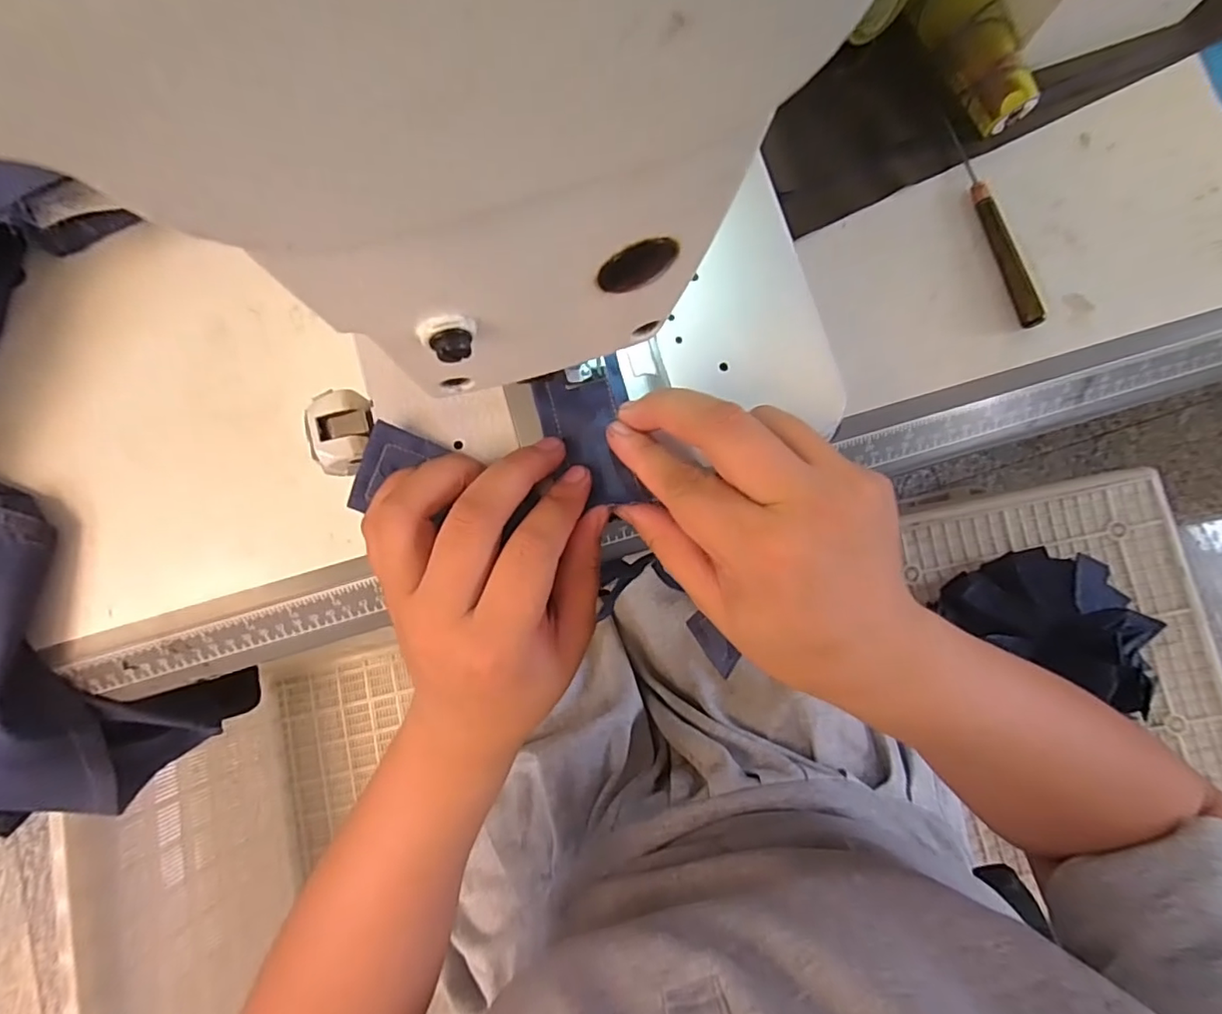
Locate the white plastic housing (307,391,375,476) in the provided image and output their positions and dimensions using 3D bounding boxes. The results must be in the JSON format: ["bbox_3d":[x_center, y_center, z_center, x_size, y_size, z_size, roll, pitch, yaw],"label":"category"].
[{"bbox_3d":[-0.114,-0.031,0.236,0.024,0.009,0.034,2,82,1],"label":"white plastic housing"}]

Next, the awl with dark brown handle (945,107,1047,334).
[{"bbox_3d":[0.235,-0.176,0.342,0.014,0.012,0.139,-13,82,-1],"label":"awl with dark brown handle"}]

